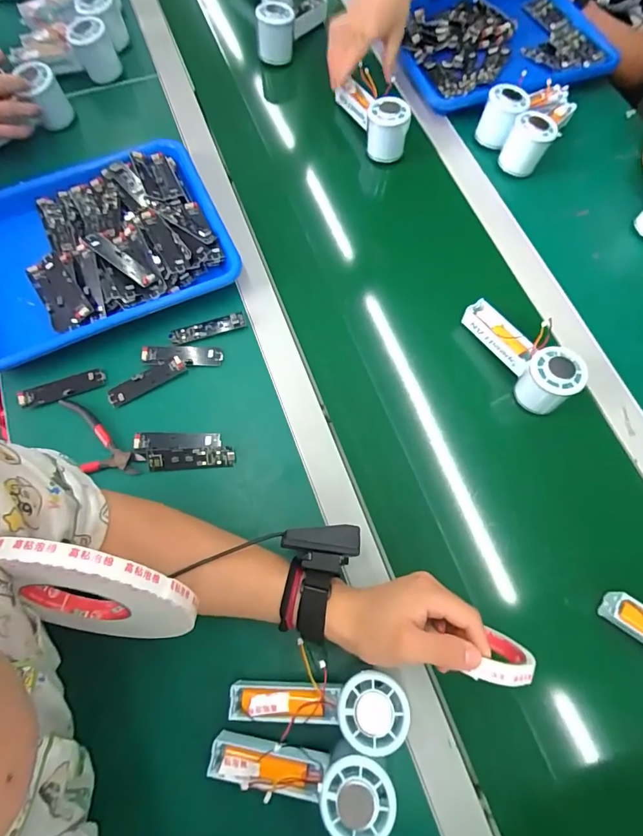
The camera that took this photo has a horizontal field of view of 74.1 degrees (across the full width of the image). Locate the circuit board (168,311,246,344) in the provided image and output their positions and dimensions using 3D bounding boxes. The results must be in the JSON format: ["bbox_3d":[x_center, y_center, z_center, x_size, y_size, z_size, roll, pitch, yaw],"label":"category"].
[{"bbox_3d":[-0.138,-0.108,0.519,0.091,0.004,0.019,-17,82,-7],"label":"circuit board"}]

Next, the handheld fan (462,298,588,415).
[{"bbox_3d":[0.233,-0.081,0.492,0.057,0.055,0.149,-25,72,-8],"label":"handheld fan"}]

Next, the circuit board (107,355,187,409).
[{"bbox_3d":[-0.202,-0.043,0.495,0.091,0.006,0.024,-32,73,-10],"label":"circuit board"}]

